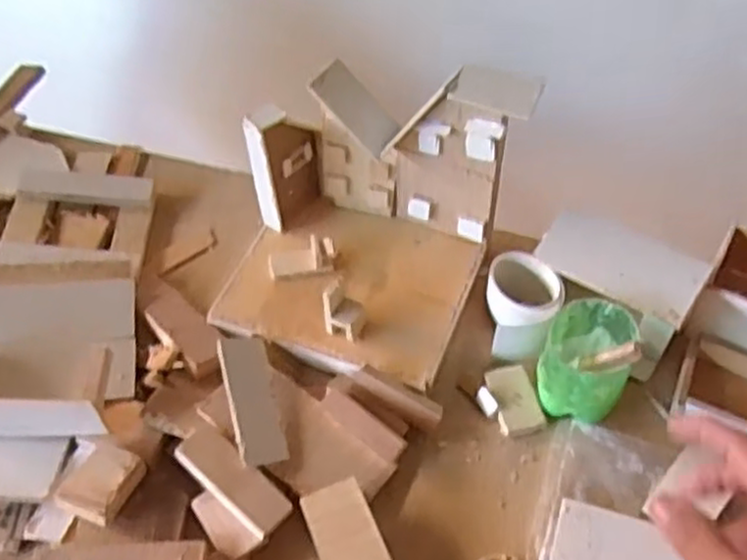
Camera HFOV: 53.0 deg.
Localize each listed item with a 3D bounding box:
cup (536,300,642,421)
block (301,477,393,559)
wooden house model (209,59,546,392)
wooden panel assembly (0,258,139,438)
[{"bbox_3d":[0.143,0.055,0.507,0.057,0.065,0.059,-1,51,2],"label":"cup"},{"bbox_3d":[-0.010,0.172,0.449,0.038,0.023,0.097,-17,57,-13],"label":"block"},{"bbox_3d":[-0.015,-0.043,0.535,0.178,0.133,0.164,17,54,14],"label":"wooden house model"},{"bbox_3d":[-0.239,0.044,0.531,0.130,0.039,0.148,-7,51,-2],"label":"wooden panel assembly"}]

